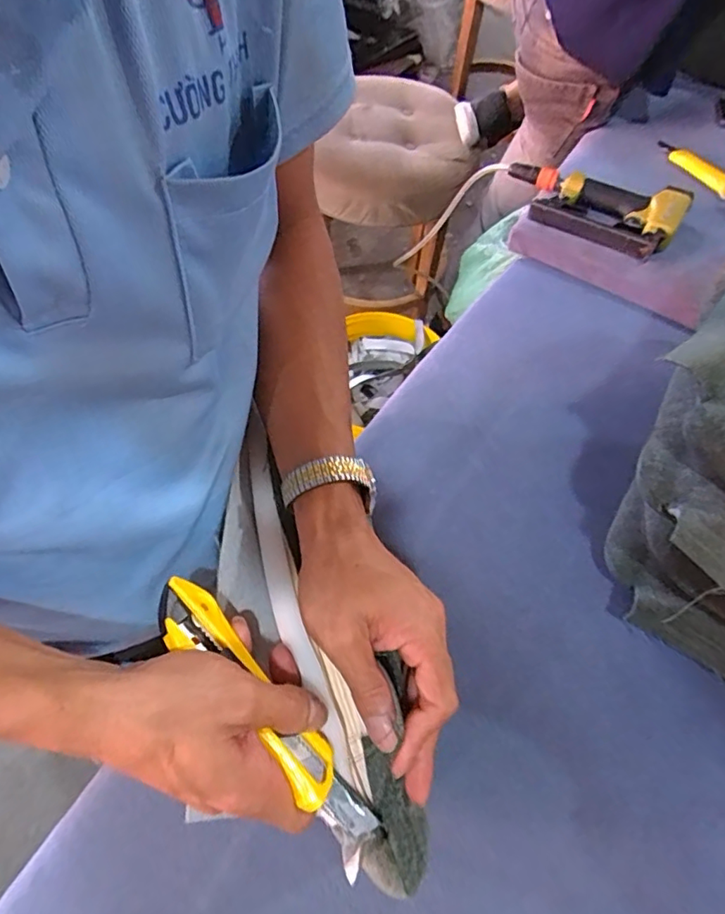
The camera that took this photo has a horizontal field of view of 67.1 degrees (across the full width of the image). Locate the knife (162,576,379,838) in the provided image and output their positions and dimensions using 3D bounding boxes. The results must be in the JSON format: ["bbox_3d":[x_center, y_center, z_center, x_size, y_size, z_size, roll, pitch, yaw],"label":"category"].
[{"bbox_3d":[-0.055,0.135,0.292,0.032,0.020,0.164,-36,82,-21],"label":"knife"}]

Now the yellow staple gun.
[{"bbox_3d":[0.330,-0.376,0.804,0.253,0.045,0.142,32,63,14],"label":"yellow staple gun"}]

